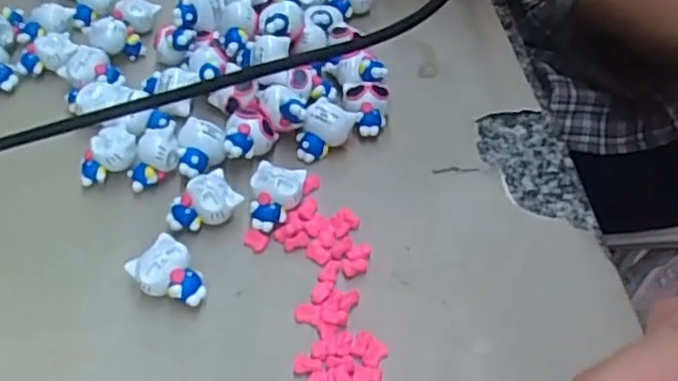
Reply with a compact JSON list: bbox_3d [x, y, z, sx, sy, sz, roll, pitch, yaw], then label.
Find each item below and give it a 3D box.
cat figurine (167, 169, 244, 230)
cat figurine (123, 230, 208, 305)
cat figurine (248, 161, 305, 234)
[{"bbox_3d":[-0.066,0.008,0.321,0.033,0.017,0.023,-34,59,-27],"label":"cat figurine"},{"bbox_3d":[-0.075,0.039,0.296,0.034,0.017,0.025,34,57,24],"label":"cat figurine"},{"bbox_3d":[-0.031,0.003,0.324,0.024,0.018,0.032,10,50,6],"label":"cat figurine"}]

